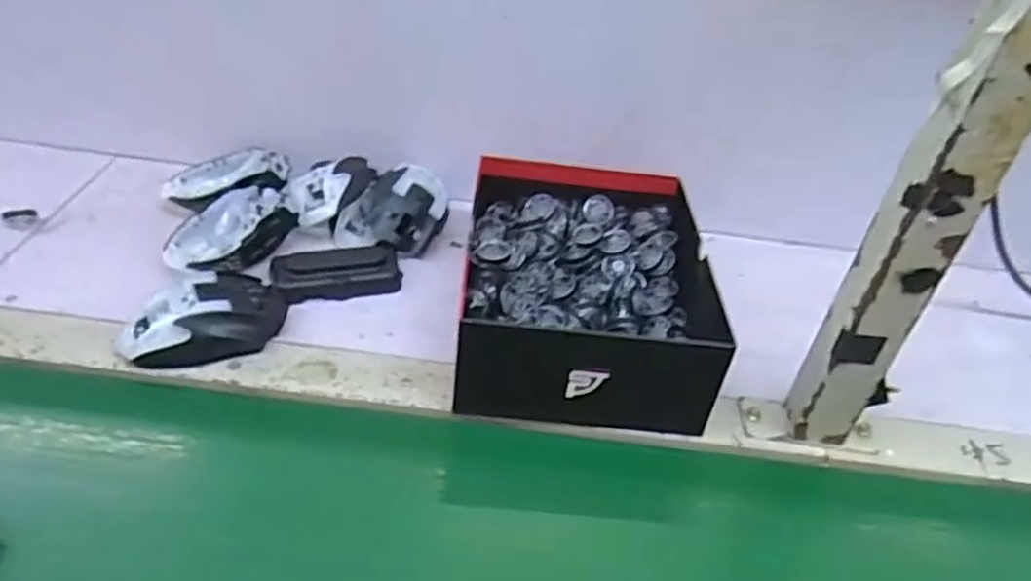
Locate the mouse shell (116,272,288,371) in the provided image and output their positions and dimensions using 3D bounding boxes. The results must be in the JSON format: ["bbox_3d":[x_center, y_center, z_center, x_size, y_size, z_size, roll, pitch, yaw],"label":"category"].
[{"bbox_3d":[-0.234,0.023,0.542,0.117,0.039,0.072,-28,50,-36],"label":"mouse shell"}]

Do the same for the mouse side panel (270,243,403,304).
[{"bbox_3d":[-0.152,-0.017,0.615,0.106,0.027,0.047,-7,40,-17],"label":"mouse side panel"}]

